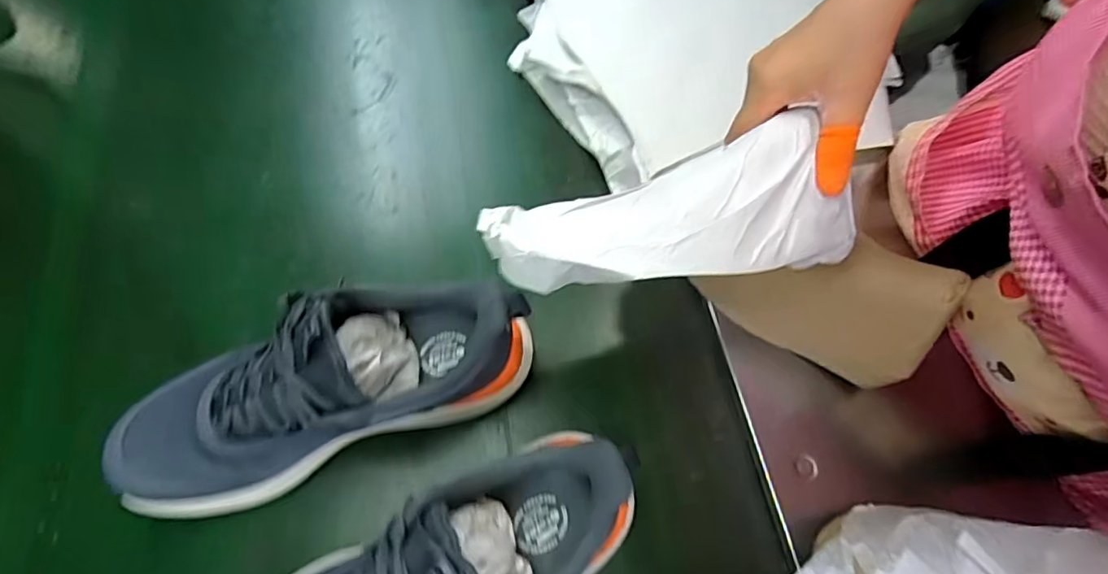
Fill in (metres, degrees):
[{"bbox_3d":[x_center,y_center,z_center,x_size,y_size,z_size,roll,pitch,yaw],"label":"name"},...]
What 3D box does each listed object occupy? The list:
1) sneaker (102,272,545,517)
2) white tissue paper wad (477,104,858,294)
[{"bbox_3d":[-0.172,0.070,0.415,0.310,0.150,0.110,-17,68,-9],"label":"sneaker"},{"bbox_3d":[0.072,-0.041,0.311,0.218,0.034,0.082,-13,66,-15],"label":"white tissue paper wad"}]

